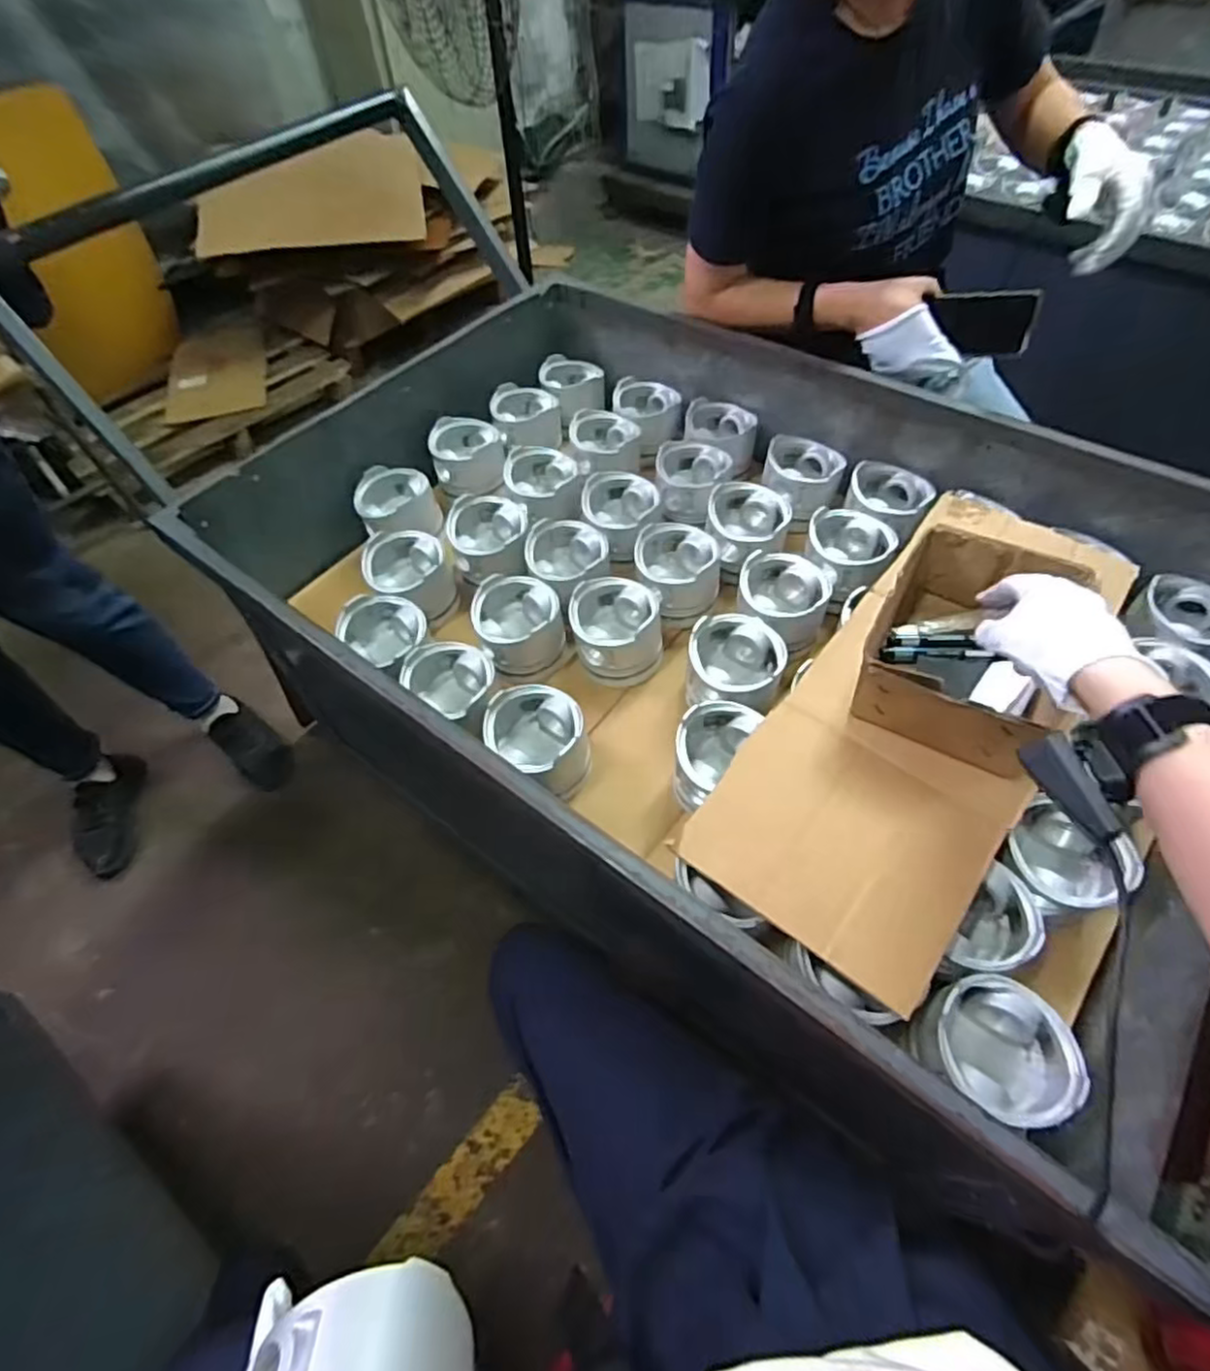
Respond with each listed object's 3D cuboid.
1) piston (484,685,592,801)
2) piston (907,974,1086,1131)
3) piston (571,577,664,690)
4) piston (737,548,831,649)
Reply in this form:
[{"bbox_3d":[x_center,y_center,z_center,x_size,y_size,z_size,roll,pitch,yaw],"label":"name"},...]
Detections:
[{"bbox_3d":[-0.070,0.062,0.732,0.100,0.083,0.102,-1,55,2],"label":"piston"},{"bbox_3d":[0.311,0.297,0.546,0.108,0.063,0.106,-23,57,-13],"label":"piston"},{"bbox_3d":[0.014,-0.063,0.819,0.103,0.093,0.100,-1,55,2],"label":"piston"},{"bbox_3d":[0.210,-0.102,0.822,0.102,0.087,0.098,-1,55,2],"label":"piston"}]

